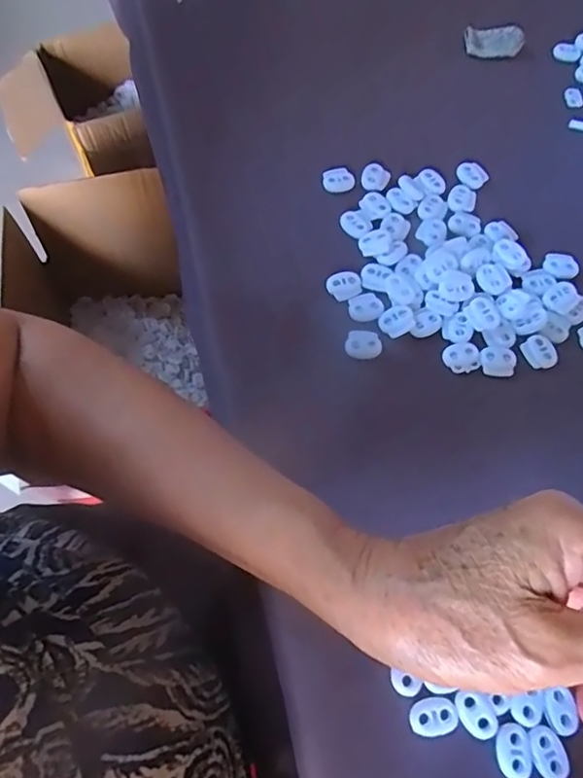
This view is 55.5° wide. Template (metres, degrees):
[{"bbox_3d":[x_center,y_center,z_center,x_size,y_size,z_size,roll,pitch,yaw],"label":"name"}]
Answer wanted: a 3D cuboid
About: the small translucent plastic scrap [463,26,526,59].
[{"bbox_3d":[0.171,-0.293,0.467,0.049,0.009,0.031,7,66,2],"label":"small translucent plastic scrap"}]

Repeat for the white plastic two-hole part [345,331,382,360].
[{"bbox_3d":[0.045,-0.027,0.344,0.022,0.007,0.017,11,66,4],"label":"white plastic two-hole part"}]

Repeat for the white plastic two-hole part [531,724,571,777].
[{"bbox_3d":[0.119,0.167,0.254,0.015,0.004,0.022,-11,66,-6],"label":"white plastic two-hole part"}]

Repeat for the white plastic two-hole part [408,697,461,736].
[{"bbox_3d":[0.067,0.154,0.260,0.022,0.004,0.014,-7,66,-4],"label":"white plastic two-hole part"}]

